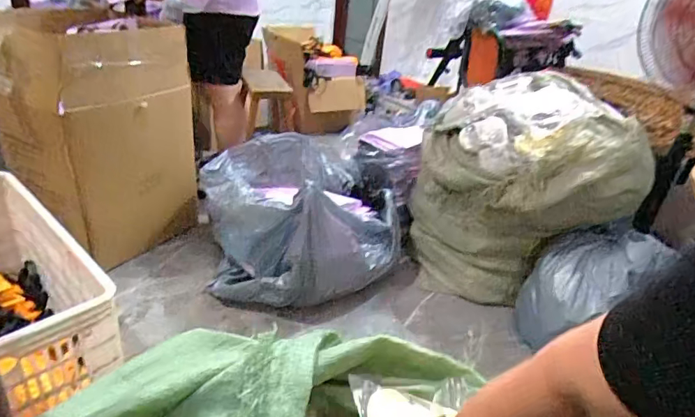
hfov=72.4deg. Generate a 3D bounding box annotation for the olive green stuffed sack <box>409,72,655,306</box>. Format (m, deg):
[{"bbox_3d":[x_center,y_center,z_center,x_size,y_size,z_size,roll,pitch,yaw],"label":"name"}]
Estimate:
[{"bbox_3d":[0.561,-0.032,1.542,0.584,0.660,0.423,0,30,-13],"label":"olive green stuffed sack"}]

